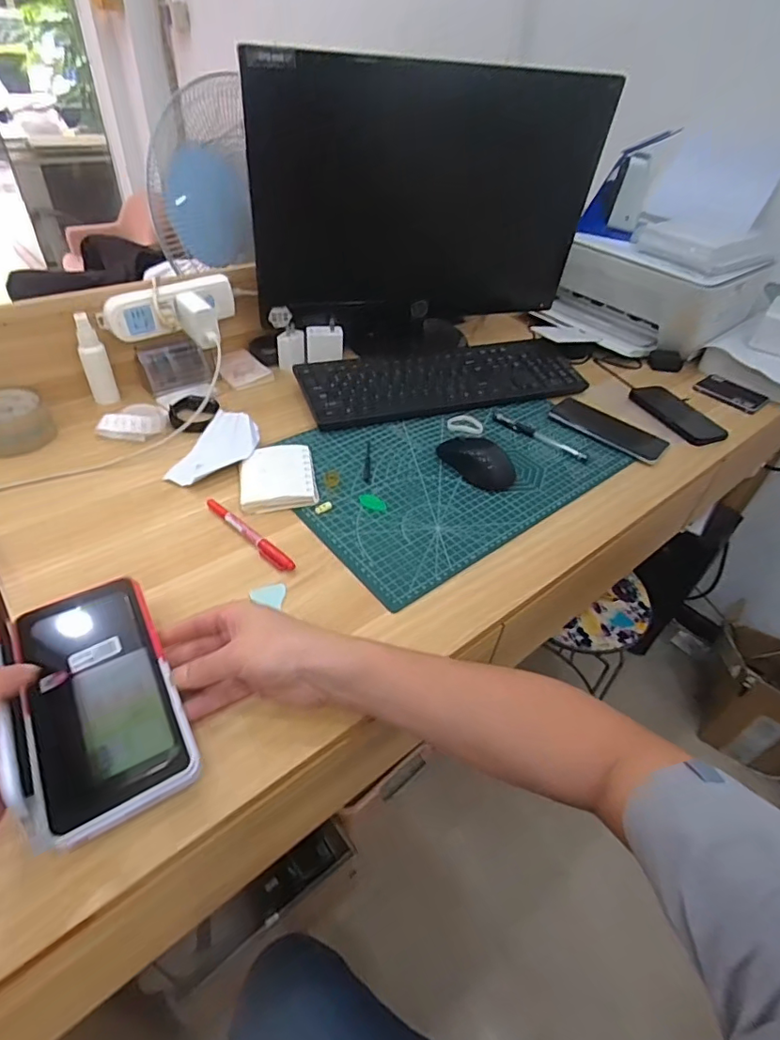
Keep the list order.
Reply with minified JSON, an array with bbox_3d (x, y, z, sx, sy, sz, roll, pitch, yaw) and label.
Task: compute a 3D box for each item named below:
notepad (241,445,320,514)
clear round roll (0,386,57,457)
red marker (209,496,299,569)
[{"bbox_3d":[-0.132,-0.052,0.621,0.085,0.014,0.105,-5,44,-12],"label":"notepad"},{"bbox_3d":[-0.461,-0.120,0.636,0.084,0.042,0.087,3,43,-3],"label":"clear round roll"},{"bbox_3d":[-0.151,0.014,0.553,0.137,0.009,0.015,33,50,26],"label":"red marker"}]

